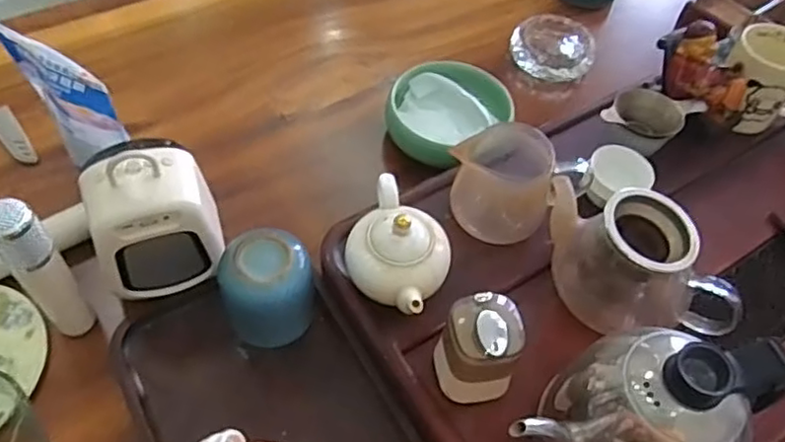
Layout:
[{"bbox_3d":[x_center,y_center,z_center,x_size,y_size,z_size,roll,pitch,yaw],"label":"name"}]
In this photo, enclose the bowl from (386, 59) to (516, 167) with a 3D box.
[{"bbox_3d":[0.065,-0.125,0.750,0.132,0.067,0.110,26,56,13],"label":"bowl"}]

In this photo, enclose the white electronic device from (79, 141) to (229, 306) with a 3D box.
[{"bbox_3d":[-0.214,-0.008,0.571,0.103,0.159,0.113,-15,57,-16],"label":"white electronic device"}]

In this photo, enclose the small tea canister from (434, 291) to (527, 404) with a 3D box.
[{"bbox_3d":[0.067,0.102,0.508,0.053,0.094,0.060,-15,57,-16],"label":"small tea canister"}]

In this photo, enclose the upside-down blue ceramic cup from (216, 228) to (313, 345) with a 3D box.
[{"bbox_3d":[-0.109,0.059,0.561,0.075,0.091,0.079,3,54,-4],"label":"upside-down blue ceramic cup"}]

